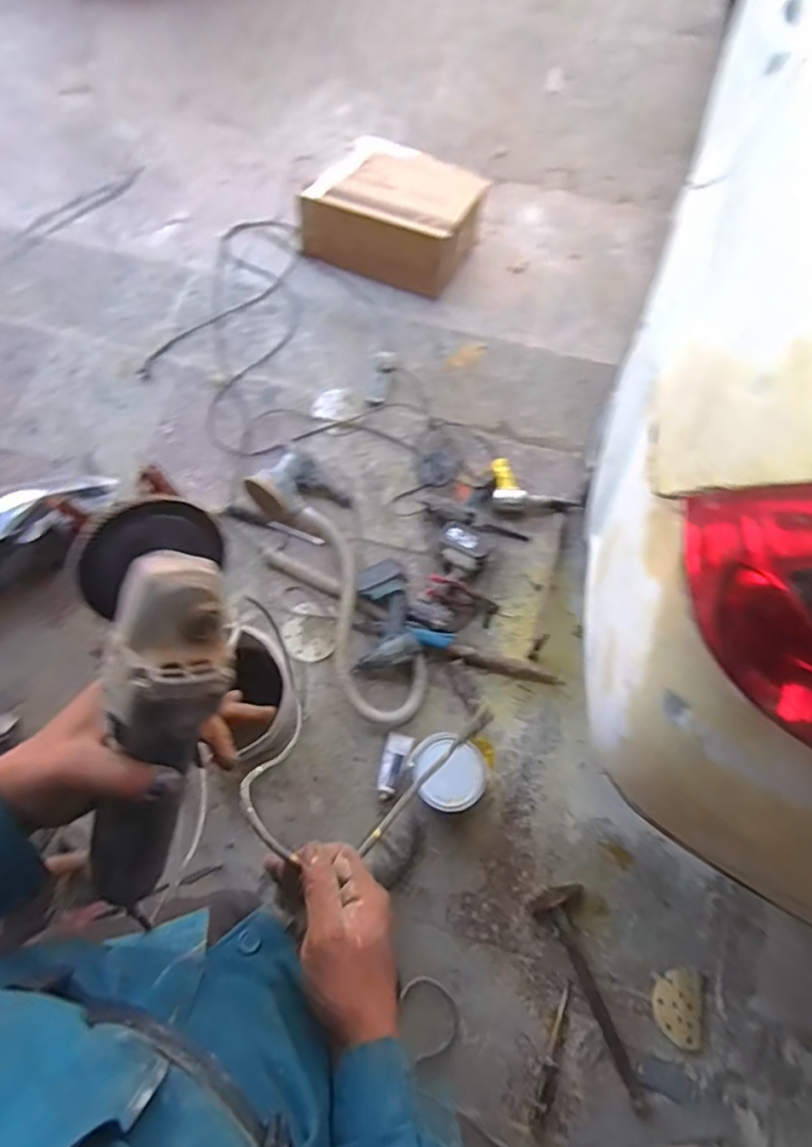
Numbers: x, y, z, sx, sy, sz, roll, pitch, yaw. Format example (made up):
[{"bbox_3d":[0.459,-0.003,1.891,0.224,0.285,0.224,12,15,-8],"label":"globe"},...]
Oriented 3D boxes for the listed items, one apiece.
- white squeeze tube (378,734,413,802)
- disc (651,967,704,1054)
[{"bbox_3d":[-0.031,0.433,1.378,0.058,0.030,0.142,20,74,7],"label":"white squeeze tube"},{"bbox_3d":[0.549,0.875,1.229,0.103,0.011,0.139,10,73,4],"label":"disc"}]

